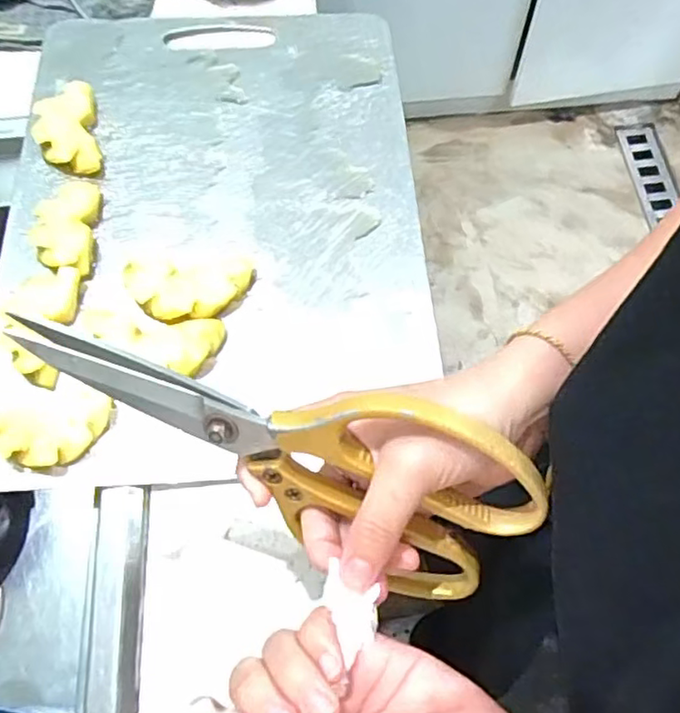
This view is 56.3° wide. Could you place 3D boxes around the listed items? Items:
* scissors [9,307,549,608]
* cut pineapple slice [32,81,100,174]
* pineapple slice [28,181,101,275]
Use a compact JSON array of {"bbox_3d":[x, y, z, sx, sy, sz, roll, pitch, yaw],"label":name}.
[{"bbox_3d":[-0.029,0.034,0.261,0.214,0.100,0.008,27,36,-4],"label":"scissors"},{"bbox_3d":[-0.198,-0.163,0.459,0.043,0.016,0.077,-12,65,-5],"label":"cut pineapple slice"},{"bbox_3d":[-0.184,-0.088,0.423,0.042,0.009,0.076,-4,65,-1],"label":"pineapple slice"}]

